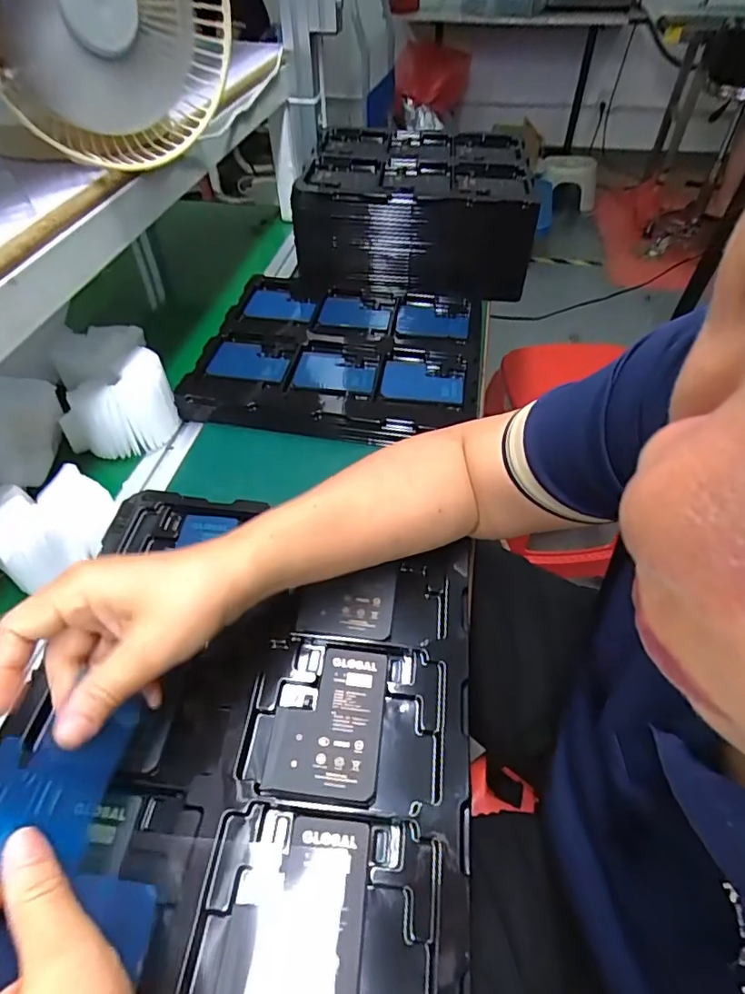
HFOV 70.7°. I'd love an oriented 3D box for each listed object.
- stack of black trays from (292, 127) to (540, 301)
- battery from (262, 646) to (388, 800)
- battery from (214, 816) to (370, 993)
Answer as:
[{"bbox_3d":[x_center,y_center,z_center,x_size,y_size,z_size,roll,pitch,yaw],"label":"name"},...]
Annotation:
[{"bbox_3d":[0.062,-0.410,0.750,0.302,0.121,0.253,5,49,5],"label":"stack of black trays"},{"bbox_3d":[-0.026,0.136,0.329,0.066,0.004,0.089,7,51,2],"label":"battery"},{"bbox_3d":[-0.039,0.216,0.268,0.065,0.007,0.088,6,51,1],"label":"battery"}]

